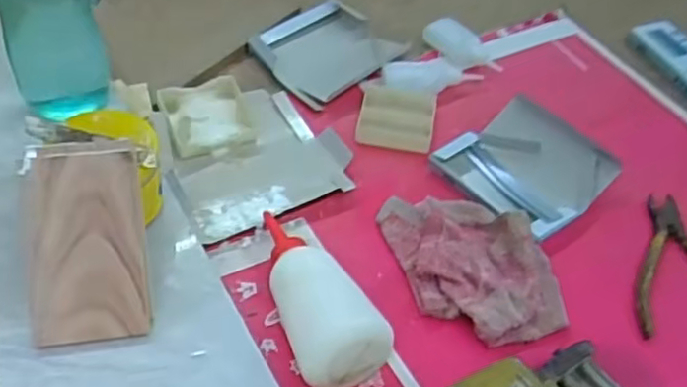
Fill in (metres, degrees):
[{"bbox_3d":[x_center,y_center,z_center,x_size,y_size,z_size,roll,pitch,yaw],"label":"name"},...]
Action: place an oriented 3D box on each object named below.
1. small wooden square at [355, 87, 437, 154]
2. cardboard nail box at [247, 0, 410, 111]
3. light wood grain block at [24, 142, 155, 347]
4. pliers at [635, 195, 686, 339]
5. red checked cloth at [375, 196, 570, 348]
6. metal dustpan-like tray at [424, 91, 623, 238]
[{"bbox_3d":[0.052,-0.073,0.667,0.071,0.007,0.083,10,48,3],"label":"small wooden square"},{"bbox_3d":[-0.022,-0.155,0.728,0.138,0.012,0.127,-34,60,-31],"label":"cardboard nail box"},{"bbox_3d":[-0.172,0.033,0.464,0.075,0.010,0.132,-6,91,-10],"label":"light wood grain block"},{"bbox_3d":[0.284,0.059,0.566,0.094,0.011,0.146,11,48,3],"label":"pliers"},{"bbox_3d":[0.102,0.046,0.546,0.110,0.036,0.154,-11,50,-15],"label":"red checked cloth"},{"bbox_3d":[0.165,-0.028,0.618,0.118,0.031,0.126,-28,57,-27],"label":"metal dustpan-like tray"}]

